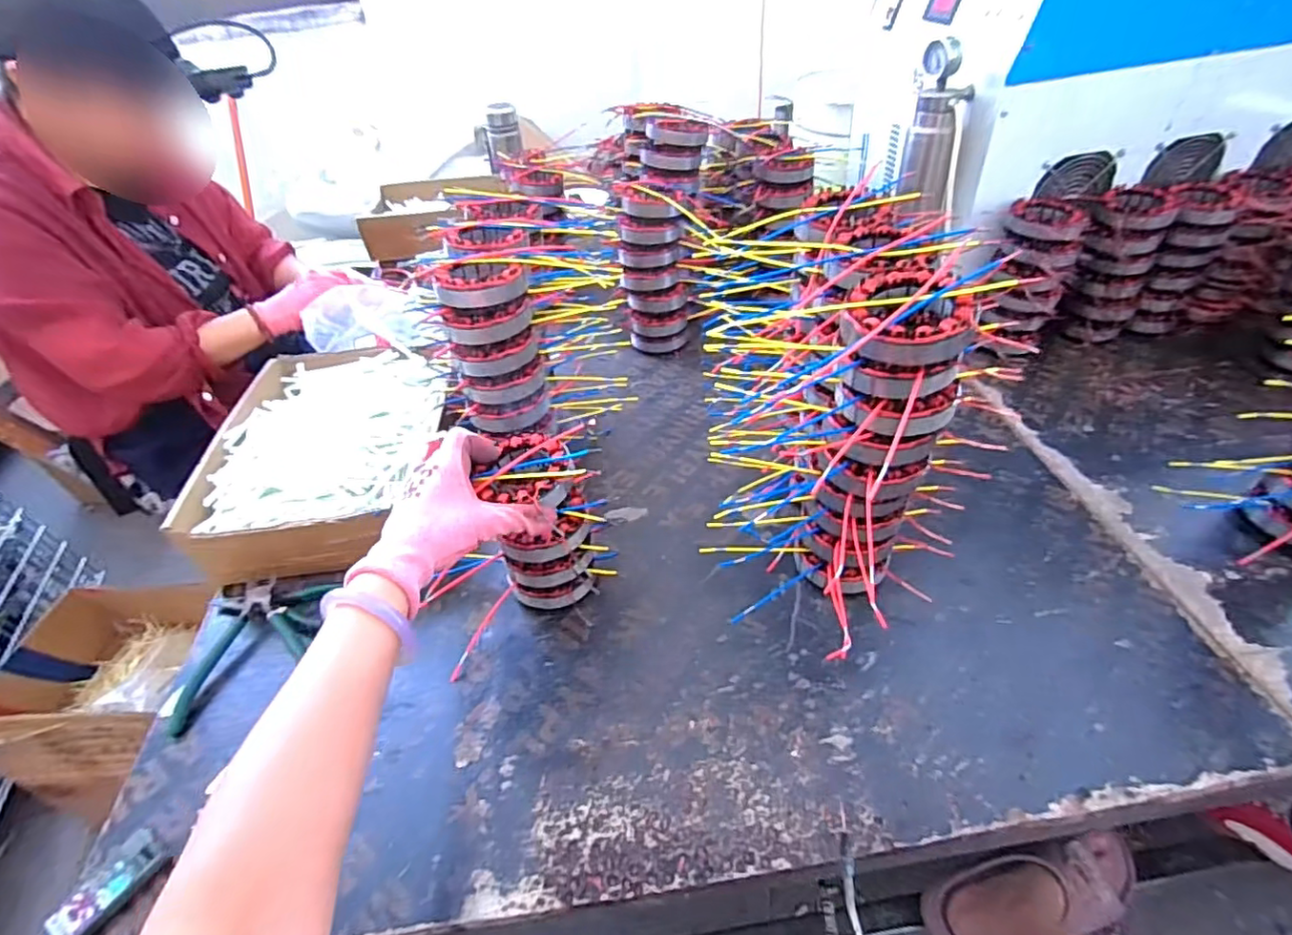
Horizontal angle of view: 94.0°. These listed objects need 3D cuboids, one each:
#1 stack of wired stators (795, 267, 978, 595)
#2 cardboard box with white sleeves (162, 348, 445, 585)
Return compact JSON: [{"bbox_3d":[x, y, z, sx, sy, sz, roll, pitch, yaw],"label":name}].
[{"bbox_3d":[0.179,0.000,0.496,0.100,0.286,0.124,17,48,24],"label":"stack of wired stators"},{"bbox_3d":[-0.359,-0.033,0.713,0.237,0.074,0.329,-9,43,-3],"label":"cardboard box with white sleeves"}]

